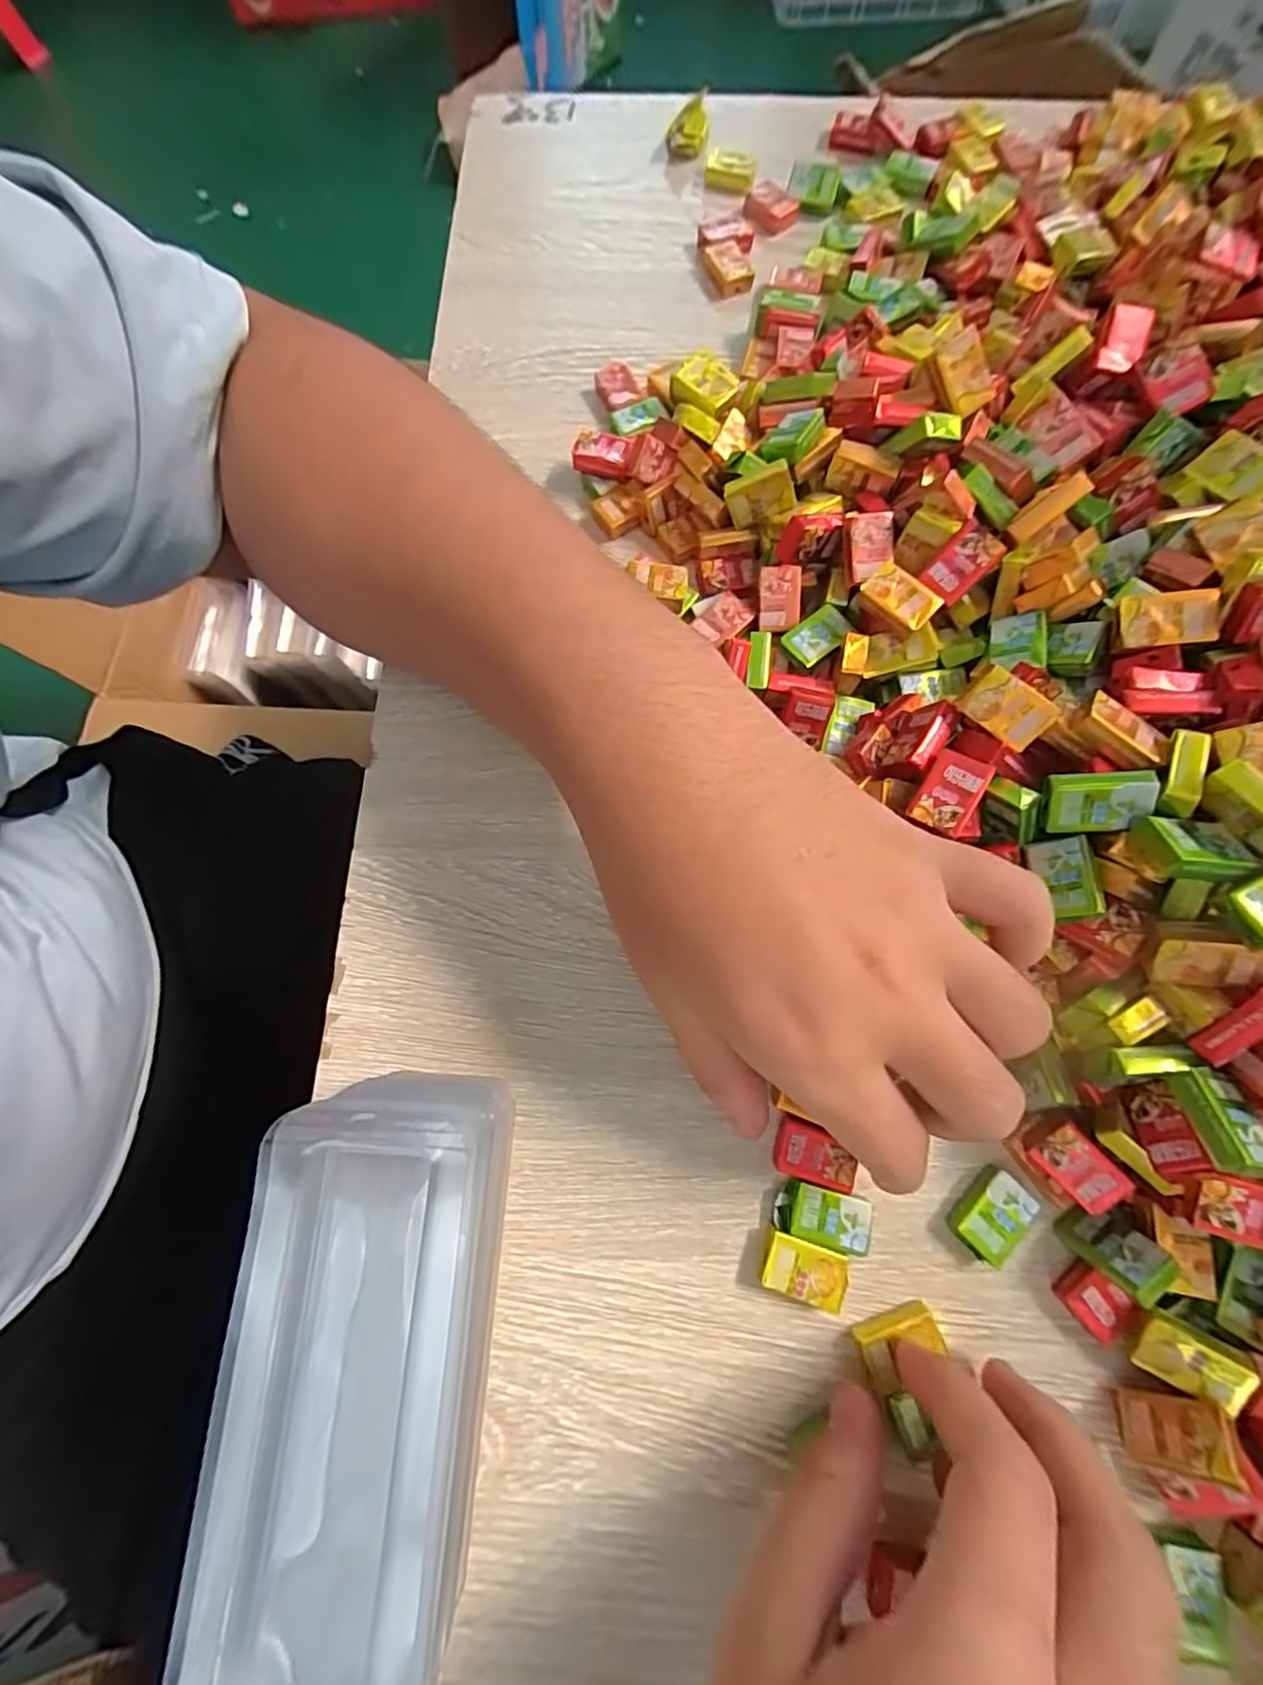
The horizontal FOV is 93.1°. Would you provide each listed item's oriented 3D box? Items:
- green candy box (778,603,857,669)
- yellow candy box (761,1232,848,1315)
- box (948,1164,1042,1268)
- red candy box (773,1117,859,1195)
[{"bbox_3d":[0.074,-0.081,0.237,0.027,0.009,0.016,-38,78,-10],"label":"green candy box"},{"bbox_3d":[0.055,0.137,0.192,0.025,0.009,0.016,18,75,5],"label":"yellow candy box"},{"bbox_3d":[0.119,0.122,0.196,0.026,0.008,0.017,-42,78,-11],"label":"box"},{"bbox_3d":[0.061,0.105,0.200,0.026,0.005,0.017,19,75,5],"label":"red candy box"}]

